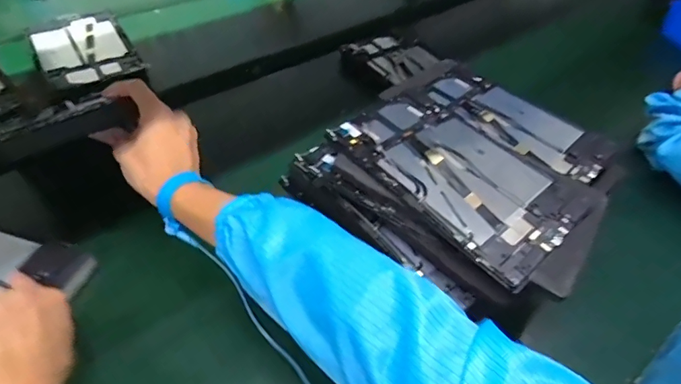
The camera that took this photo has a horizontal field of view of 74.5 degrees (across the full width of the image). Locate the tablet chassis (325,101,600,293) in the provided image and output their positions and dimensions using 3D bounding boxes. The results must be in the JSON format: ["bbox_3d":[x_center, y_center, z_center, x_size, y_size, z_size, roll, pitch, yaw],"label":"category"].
[{"bbox_3d":[0.123,-0.025,0.463,0.160,0.008,0.235,-33,60,-31],"label":"tablet chassis"}]

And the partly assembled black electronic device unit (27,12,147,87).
[{"bbox_3d":[-0.448,-0.254,0.783,0.147,0.020,0.221,-24,54,-25],"label":"partly assembled black electronic device unit"}]

